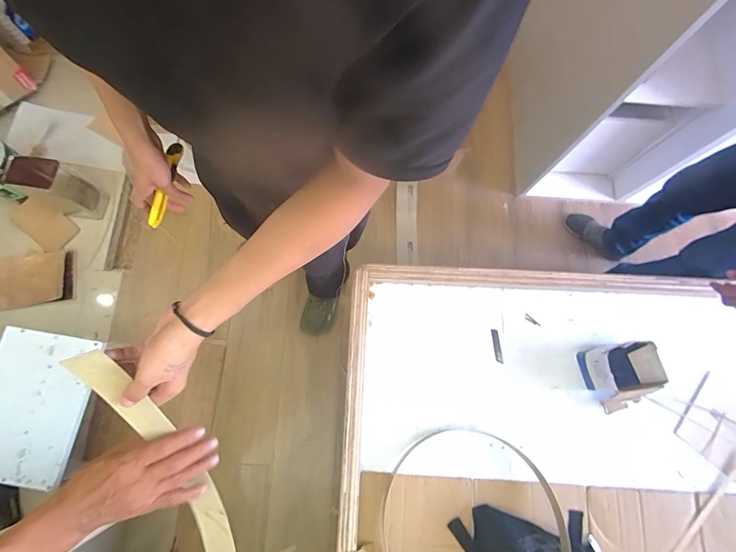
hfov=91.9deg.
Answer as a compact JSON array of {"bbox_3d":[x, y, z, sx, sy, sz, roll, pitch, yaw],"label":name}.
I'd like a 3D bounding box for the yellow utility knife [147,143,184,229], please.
[{"bbox_3d":[-0.340,-0.151,0.594,0.016,0.027,0.145,23,96,6],"label":"yellow utility knife"}]

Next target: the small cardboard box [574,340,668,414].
[{"bbox_3d":[0.590,0.235,0.826,0.130,0.102,0.147,-11,76,-5],"label":"small cardboard box"}]

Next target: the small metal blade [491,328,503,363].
[{"bbox_3d":[0.323,0.175,0.890,0.018,0.004,0.083,-6,74,6],"label":"small metal blade"}]

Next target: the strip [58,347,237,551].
[{"bbox_3d":[-0.224,0.276,0.417,0.047,0.115,0.430,-20,101,-8],"label":"strip"}]

